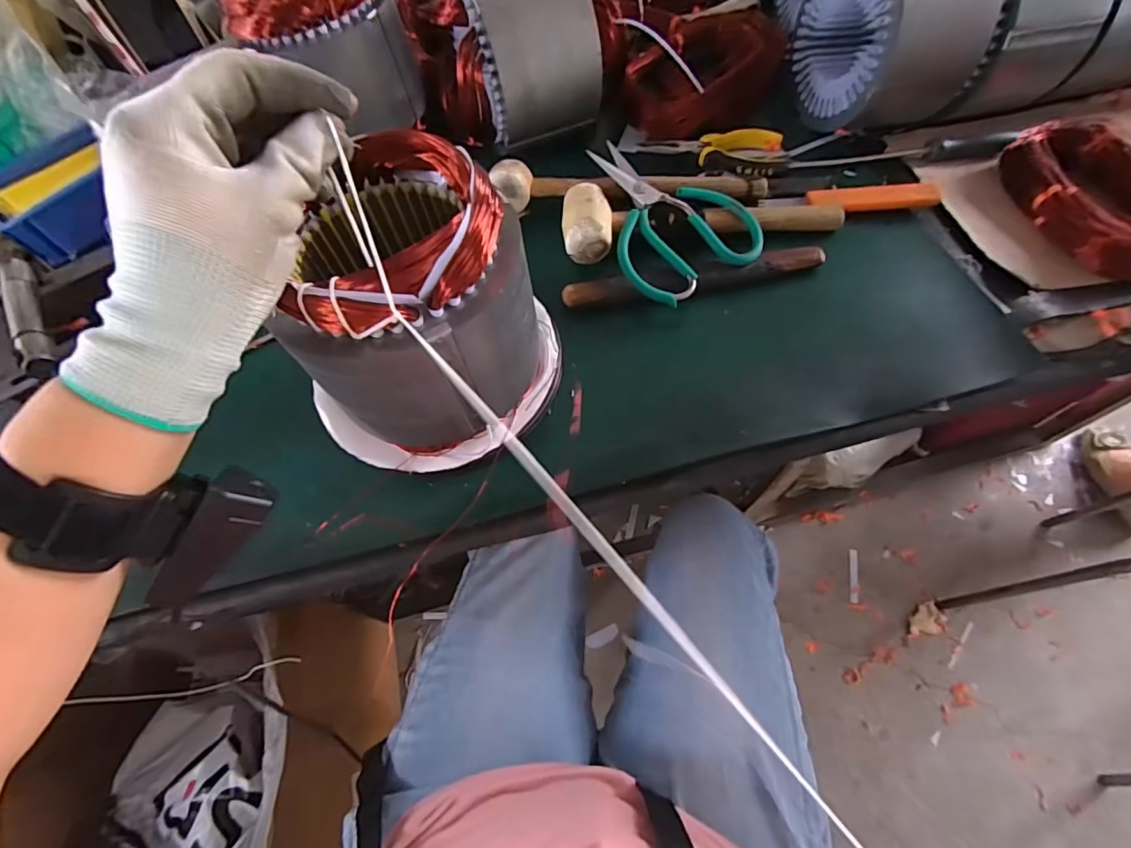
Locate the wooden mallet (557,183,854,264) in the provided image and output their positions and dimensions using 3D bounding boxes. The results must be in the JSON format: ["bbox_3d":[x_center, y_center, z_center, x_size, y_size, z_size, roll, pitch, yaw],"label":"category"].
[{"bbox_3d":[0.126,-0.193,0.468,0.258,0.050,0.077,-6,62,0],"label":"wooden mallet"}]

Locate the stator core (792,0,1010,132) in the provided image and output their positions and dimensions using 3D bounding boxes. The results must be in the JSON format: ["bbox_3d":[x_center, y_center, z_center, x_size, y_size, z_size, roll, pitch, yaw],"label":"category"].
[{"bbox_3d":[0.324,-0.392,0.508,0.125,0.131,0.138,-15,62,-4],"label":"stator core"}]

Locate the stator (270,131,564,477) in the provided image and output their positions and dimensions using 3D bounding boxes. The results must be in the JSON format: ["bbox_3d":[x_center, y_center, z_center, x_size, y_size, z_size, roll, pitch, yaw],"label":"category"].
[{"bbox_3d":[-0.098,-0.063,0.334,0.139,0.166,0.149,-2,62,3],"label":"stator"}]

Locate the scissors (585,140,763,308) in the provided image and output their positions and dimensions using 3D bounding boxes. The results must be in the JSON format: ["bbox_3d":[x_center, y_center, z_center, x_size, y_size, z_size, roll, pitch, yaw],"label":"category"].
[{"bbox_3d":[0.083,-0.190,0.460,0.126,0.034,0.173,-32,65,-13],"label":"scissors"}]

